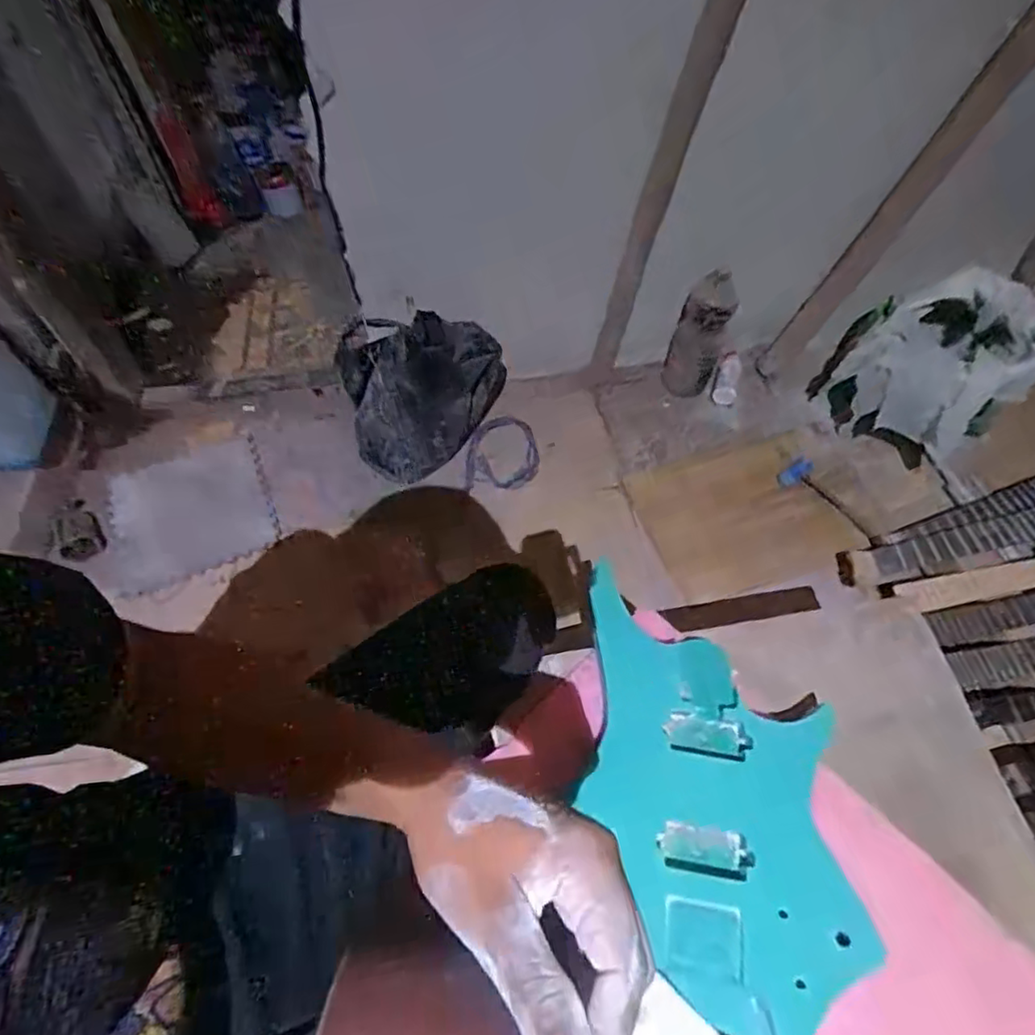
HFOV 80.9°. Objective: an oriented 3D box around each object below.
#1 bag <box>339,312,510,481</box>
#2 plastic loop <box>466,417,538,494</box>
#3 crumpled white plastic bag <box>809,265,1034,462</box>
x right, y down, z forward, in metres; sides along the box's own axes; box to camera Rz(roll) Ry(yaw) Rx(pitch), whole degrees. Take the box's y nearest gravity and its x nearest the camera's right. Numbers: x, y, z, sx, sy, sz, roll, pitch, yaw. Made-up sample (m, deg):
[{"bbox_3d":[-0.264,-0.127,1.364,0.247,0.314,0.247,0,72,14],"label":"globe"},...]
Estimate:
[{"bbox_3d":[-0.185,-0.243,1.198,0.308,0.326,0.188,2,59,1],"label":"bag"},{"bbox_3d":[-0.036,-0.134,1.300,0.155,0.149,0.027,-5,22,-2],"label":"plastic loop"},{"bbox_3d":[0.810,-0.294,1.211,0.318,0.317,0.243,31,64,17],"label":"crumpled white plastic bag"}]

